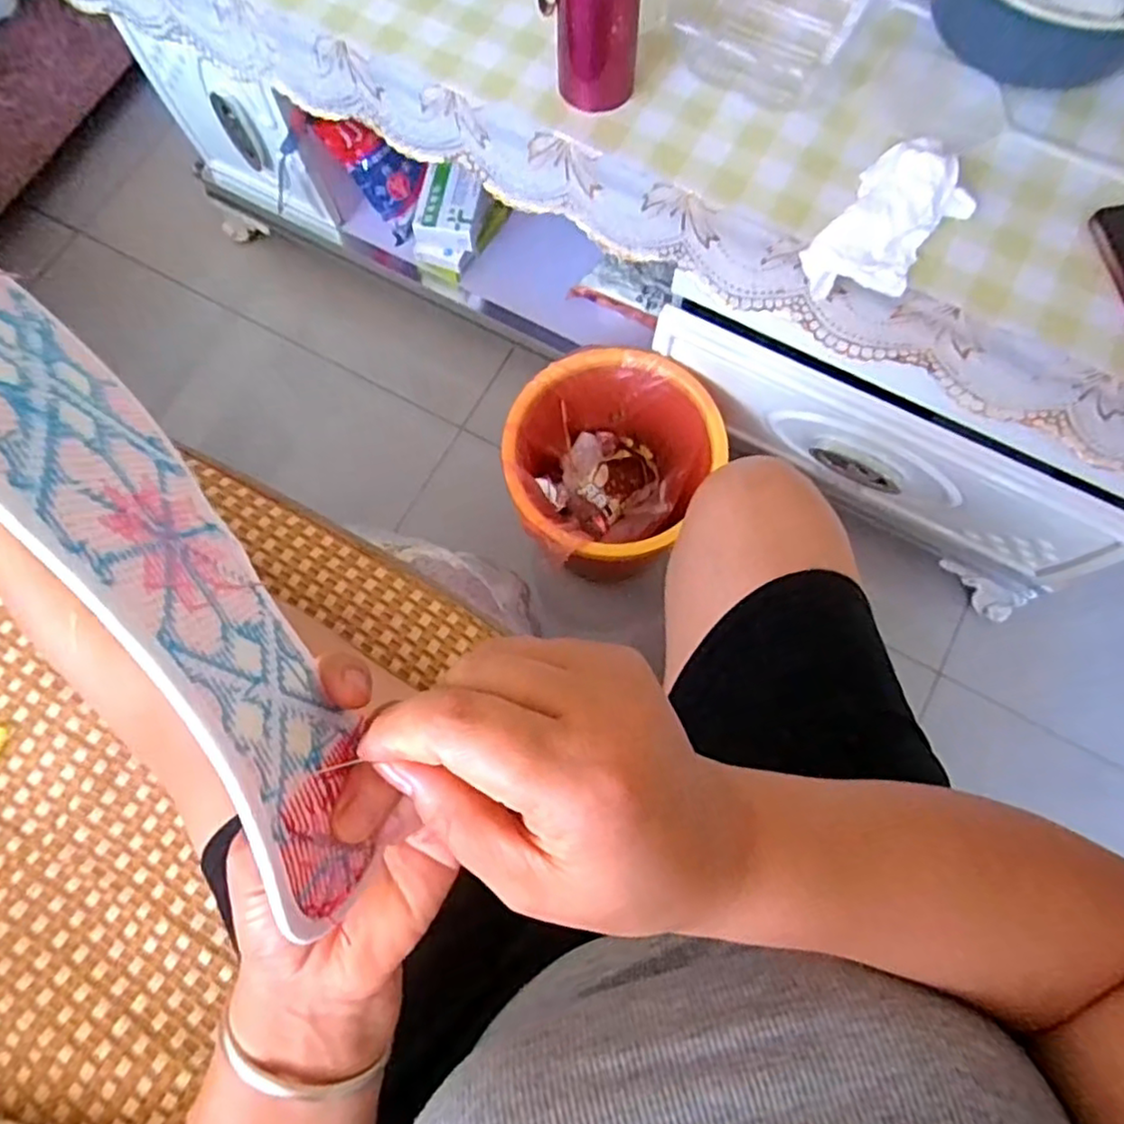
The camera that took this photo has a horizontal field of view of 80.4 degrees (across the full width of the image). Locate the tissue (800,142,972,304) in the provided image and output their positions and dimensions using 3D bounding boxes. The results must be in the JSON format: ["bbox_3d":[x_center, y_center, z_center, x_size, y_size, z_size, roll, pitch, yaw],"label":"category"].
[{"bbox_3d":[0.266,-0.274,0.533,0.087,0.042,0.137,36,79,9],"label":"tissue"}]

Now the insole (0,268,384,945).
[{"bbox_3d":[-0.120,0.005,0.187,0.020,0.076,0.234,-29,98,7],"label":"insole"}]

